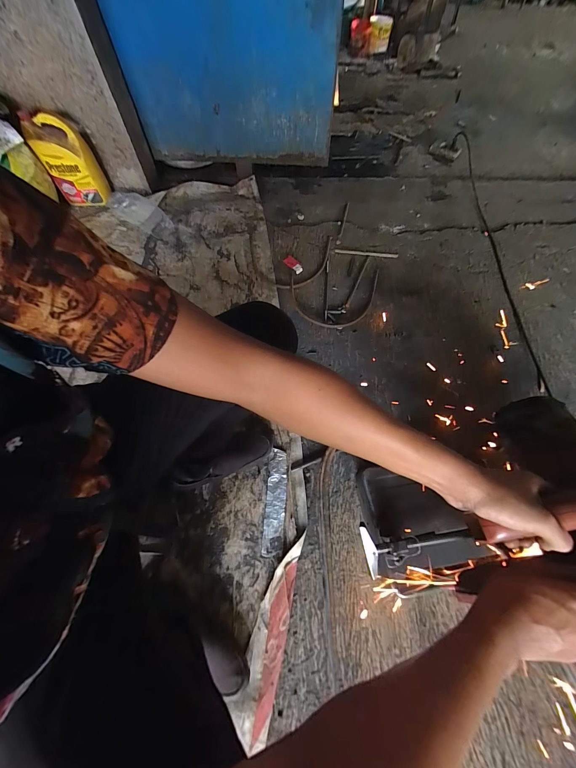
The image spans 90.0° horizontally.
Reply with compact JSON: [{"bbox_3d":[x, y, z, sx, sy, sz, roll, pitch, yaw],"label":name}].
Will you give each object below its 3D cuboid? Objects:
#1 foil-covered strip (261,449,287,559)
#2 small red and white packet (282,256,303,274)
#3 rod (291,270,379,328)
[{"bbox_3d":[-0.030,0.282,0.705,0.048,0.004,0.239,2,64,3],"label":"foil-covered strip"},{"bbox_3d":[0.022,-0.434,1.045,0.077,0.018,0.032,42,71,5],"label":"small red and white packet"},{"bbox_3d":[0.160,-0.289,0.969,0.301,0.021,0.245,2,64,3],"label":"rod"}]

